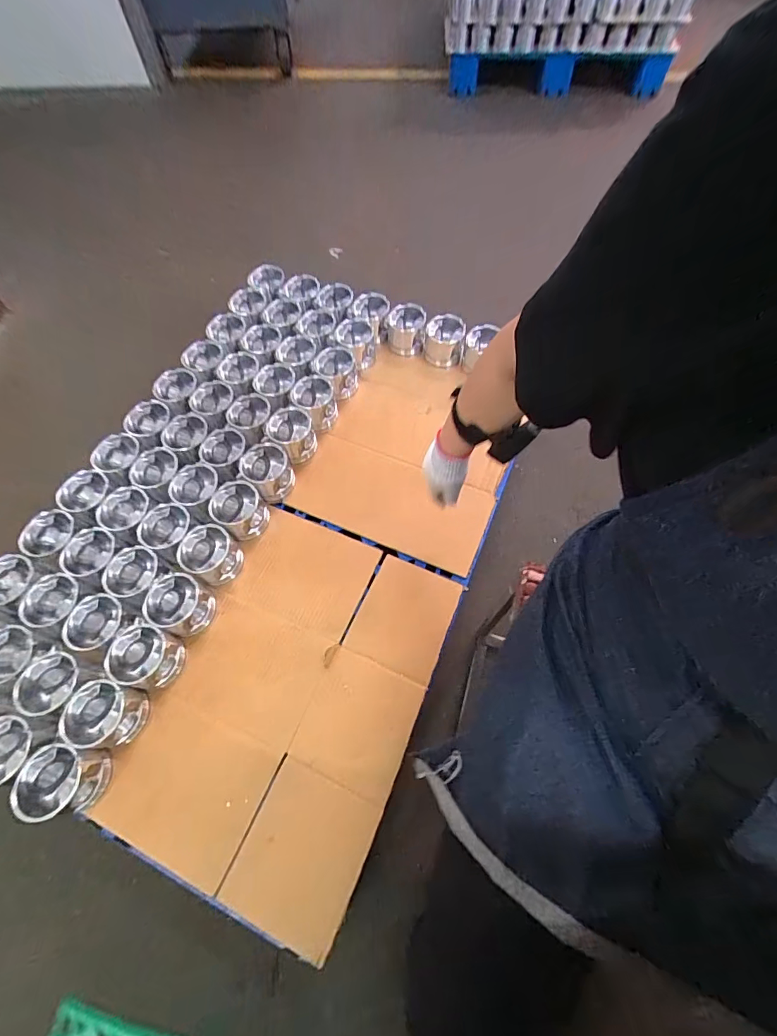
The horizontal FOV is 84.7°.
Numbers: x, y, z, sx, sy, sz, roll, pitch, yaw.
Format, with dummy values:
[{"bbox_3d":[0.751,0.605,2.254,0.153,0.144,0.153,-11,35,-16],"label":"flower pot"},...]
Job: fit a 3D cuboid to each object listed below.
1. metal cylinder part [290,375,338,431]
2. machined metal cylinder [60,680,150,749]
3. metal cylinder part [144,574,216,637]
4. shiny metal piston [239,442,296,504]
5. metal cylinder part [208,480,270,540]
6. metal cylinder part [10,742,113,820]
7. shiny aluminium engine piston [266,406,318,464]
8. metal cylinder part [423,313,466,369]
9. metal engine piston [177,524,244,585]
[{"bbox_3d":[-0.164,-0.262,0.967,0.092,0.074,0.100,-1,64,2],"label":"metal cylinder part"},{"bbox_3d":[-0.444,0.316,0.682,0.086,0.096,0.091,13,63,8],"label":"machined metal cylinder"},{"bbox_3d":[-0.368,0.157,0.764,0.094,0.082,0.094,0,62,1],"label":"metal cylinder part"},{"bbox_3d":[-0.248,-0.093,0.888,0.091,0.081,0.102,-38,68,-17],"label":"shiny metal piston"},{"bbox_3d":[-0.290,-0.015,0.841,0.092,0.078,0.089,35,68,18],"label":"metal cylinder part"},{"bbox_3d":[-0.482,0.391,0.638,0.090,0.096,0.088,-6,62,-2],"label":"metal cylinder part"},{"bbox_3d":[-0.208,-0.176,0.926,0.092,0.086,0.088,-1,64,2],"label":"shiny aluminium engine piston"},{"bbox_3d":[0.135,-0.429,1.038,0.090,0.083,0.106,6,64,5],"label":"metal cylinder part"},{"bbox_3d":[-0.333,0.071,0.800,0.091,0.087,0.087,0,62,1],"label":"metal engine piston"}]

